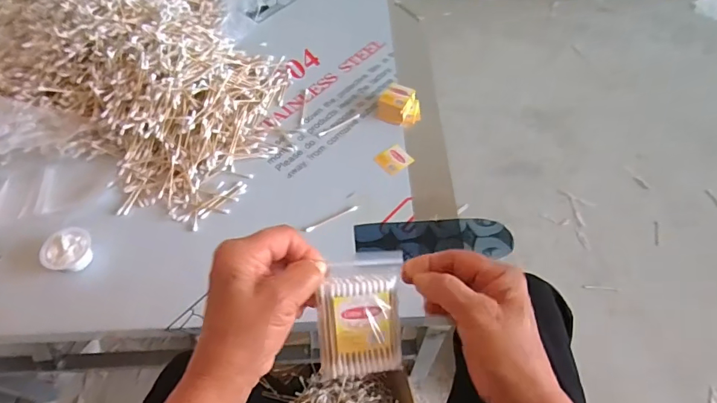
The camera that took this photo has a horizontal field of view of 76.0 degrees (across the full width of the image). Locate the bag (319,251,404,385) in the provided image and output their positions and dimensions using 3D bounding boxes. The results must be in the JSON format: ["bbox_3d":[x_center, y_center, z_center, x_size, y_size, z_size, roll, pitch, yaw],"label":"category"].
[{"bbox_3d":[0.001,0.085,0.331,0.059,0.009,0.089,-3,101,-9],"label":"bag"}]

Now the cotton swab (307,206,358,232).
[{"bbox_3d":[-0.033,0.022,0.587,0.073,0.005,0.007,-26,60,-15],"label":"cotton swab"}]

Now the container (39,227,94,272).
[{"bbox_3d":[-0.343,0.060,0.547,0.050,0.033,0.054,0,57,1],"label":"container"}]

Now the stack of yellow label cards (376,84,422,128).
[{"bbox_3d":[0.061,-0.142,0.673,0.060,0.031,0.052,14,58,10],"label":"stack of yellow label cards"}]

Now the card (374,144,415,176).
[{"bbox_3d":[0.050,-0.060,0.639,0.043,0.004,0.041,-35,63,-20],"label":"card"}]

